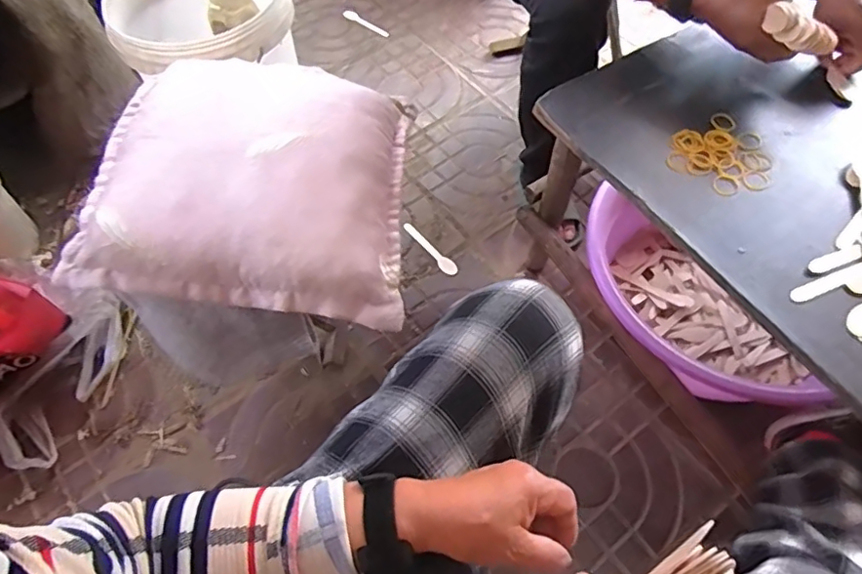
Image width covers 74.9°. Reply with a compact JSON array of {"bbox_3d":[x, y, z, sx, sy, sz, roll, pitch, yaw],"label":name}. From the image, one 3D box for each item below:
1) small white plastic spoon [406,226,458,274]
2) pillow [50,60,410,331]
[{"bbox_3d":[0.001,-0.079,1.146,0.031,0.012,0.148,-35,65,-17],"label":"small white plastic spoon"},{"bbox_3d":[-0.230,-0.168,0.777,0.393,0.106,0.420,3,60,3],"label":"pillow"}]

